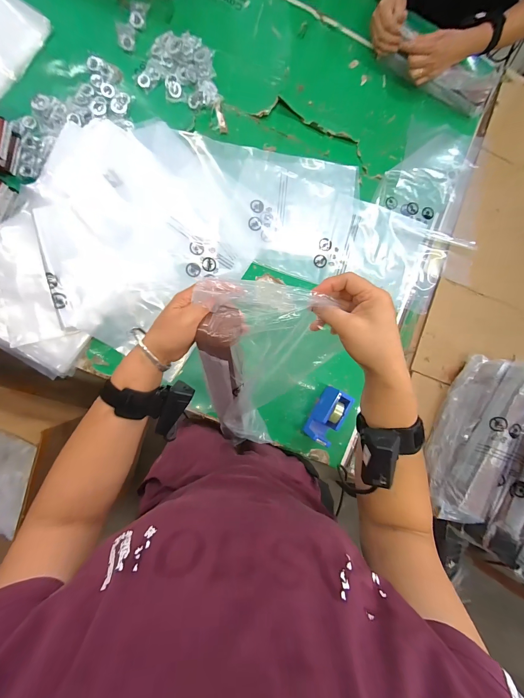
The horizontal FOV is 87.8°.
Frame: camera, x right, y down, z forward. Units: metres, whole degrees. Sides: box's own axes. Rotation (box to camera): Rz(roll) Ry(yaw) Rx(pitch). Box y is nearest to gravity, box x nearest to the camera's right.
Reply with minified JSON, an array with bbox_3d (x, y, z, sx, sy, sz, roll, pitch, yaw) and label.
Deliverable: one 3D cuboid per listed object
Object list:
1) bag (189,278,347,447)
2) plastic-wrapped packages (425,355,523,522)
[{"bbox_3d":[-0.011,0.058,0.453,0.168,0.374,0.074,3,47,-7],"label":"bag"},{"bbox_3d":[0.504,0.200,0.652,0.107,0.150,0.374,27,86,-6],"label":"plastic-wrapped packages"}]

